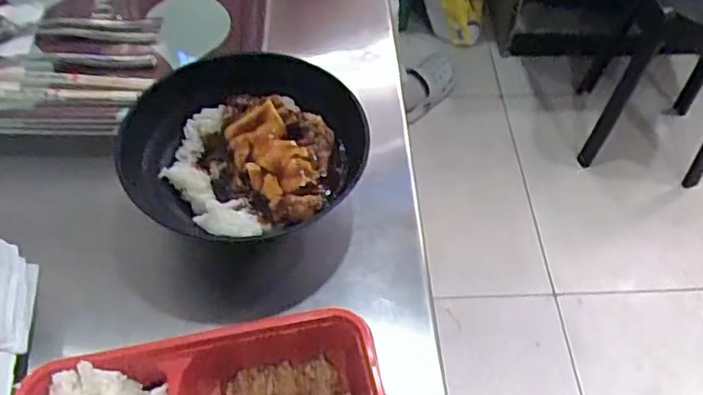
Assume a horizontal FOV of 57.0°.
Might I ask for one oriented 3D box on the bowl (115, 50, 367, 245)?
[{"bbox_3d":[-0.078,-0.036,0.512,0.179,0.058,0.160,-5,54,-6],"label":"bowl"}]

